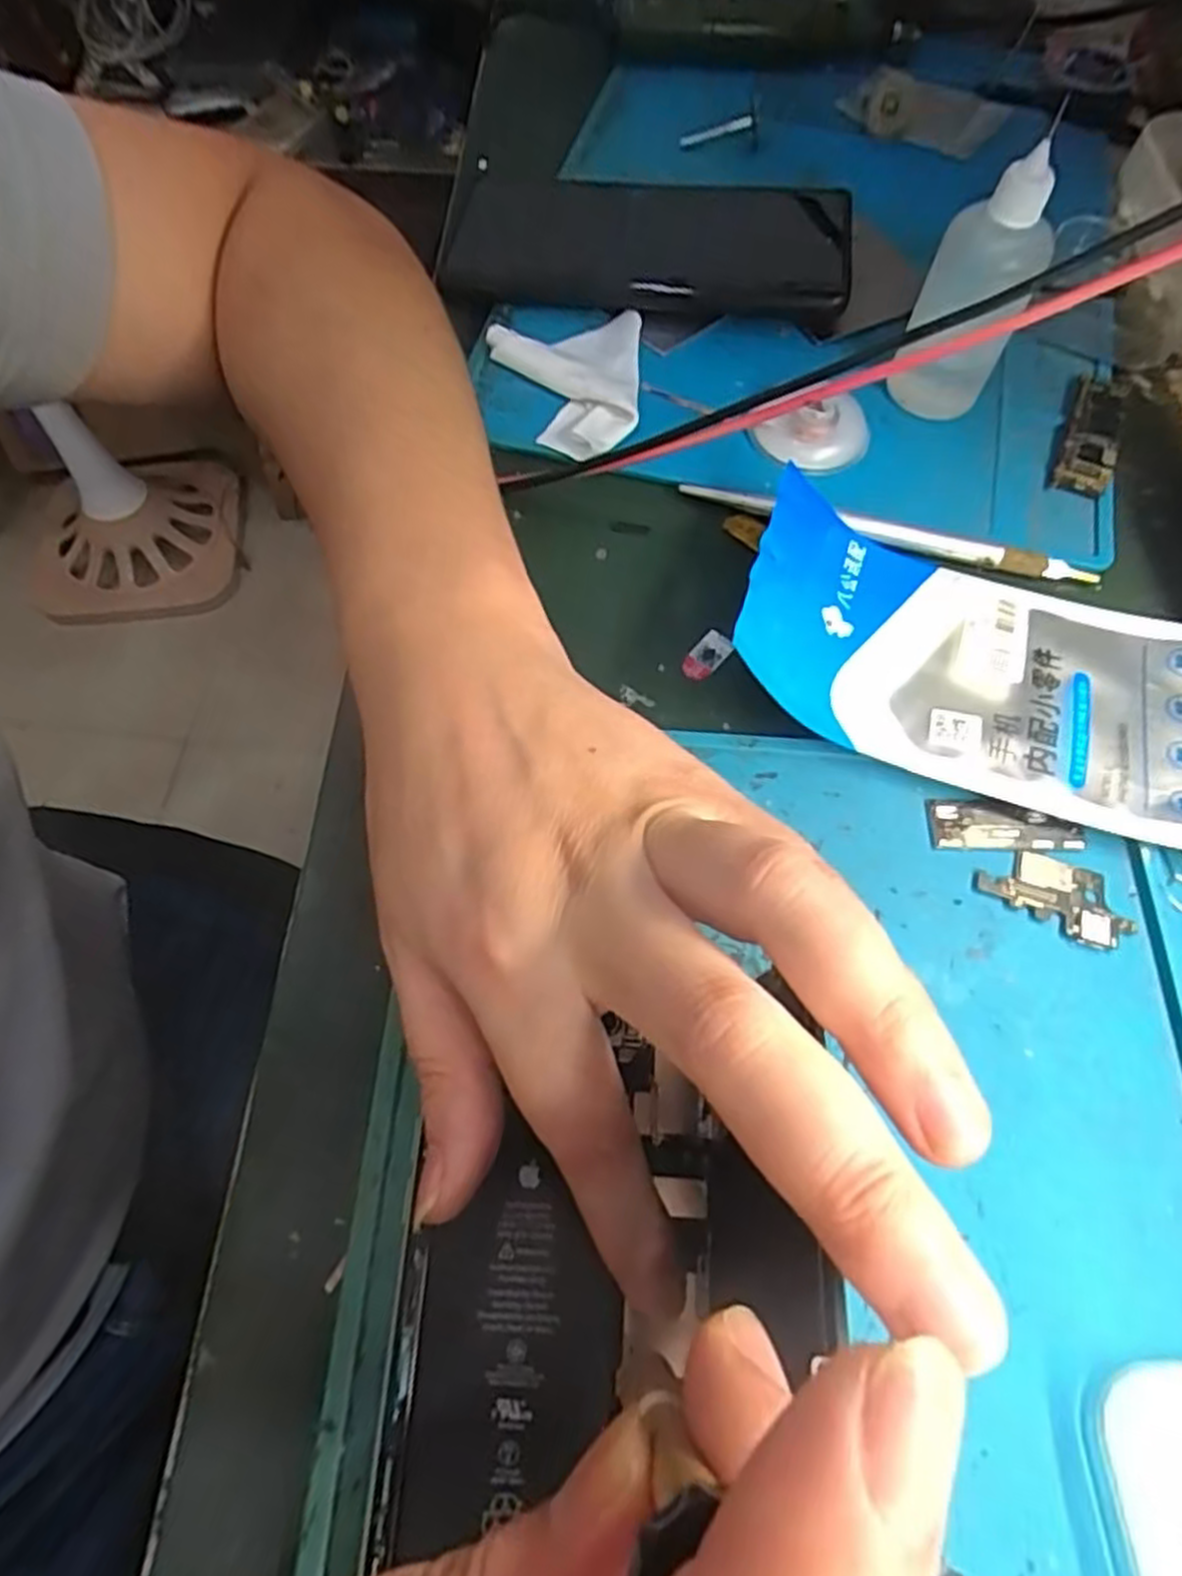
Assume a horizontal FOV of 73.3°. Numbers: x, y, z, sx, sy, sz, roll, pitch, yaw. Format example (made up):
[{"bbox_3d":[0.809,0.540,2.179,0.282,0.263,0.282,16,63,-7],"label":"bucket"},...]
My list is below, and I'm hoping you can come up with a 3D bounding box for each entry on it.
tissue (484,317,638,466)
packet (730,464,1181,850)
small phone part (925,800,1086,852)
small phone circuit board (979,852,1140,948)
[{"bbox_3d":[-0.002,-0.154,0.305,0.058,0.011,0.070,-15,65,-7],"label":"tissue"},{"bbox_3d":[0.128,-0.040,0.241,0.162,0.030,0.086,18,65,9],"label":"packet"},{"bbox_3d":[0.120,0.011,0.232,0.042,0.005,0.014,4,64,2],"label":"small phone part"},{"bbox_3d":[0.133,0.029,0.223,0.040,0.004,0.021,30,67,14],"label":"small phone circuit board"}]

